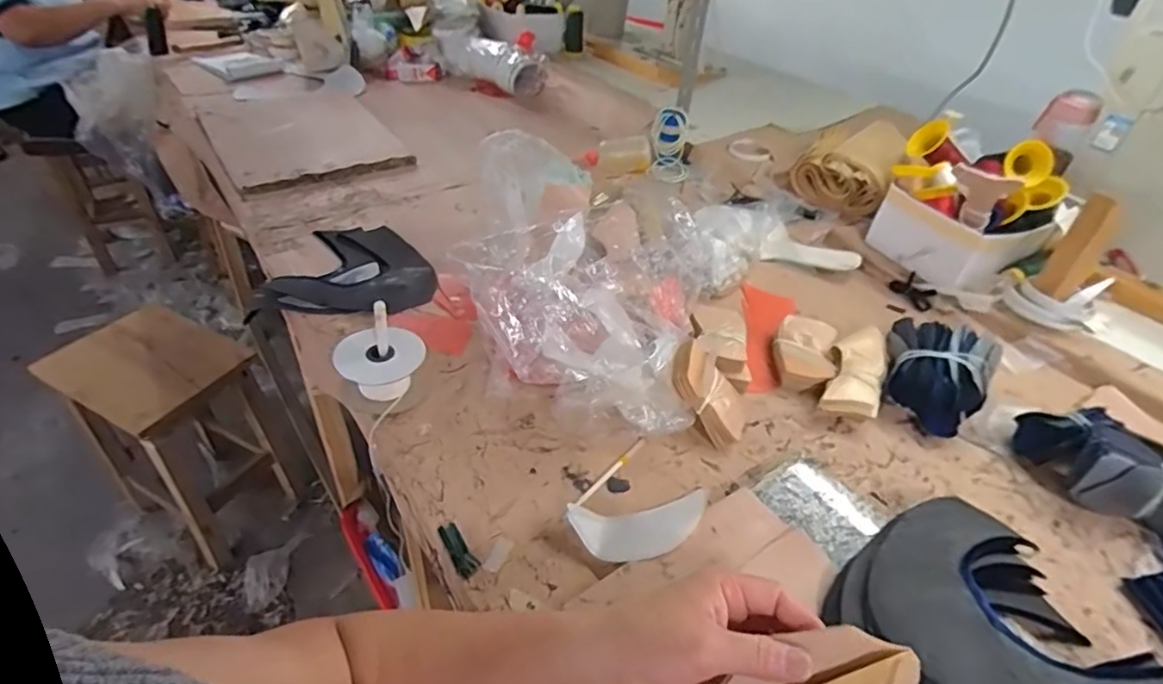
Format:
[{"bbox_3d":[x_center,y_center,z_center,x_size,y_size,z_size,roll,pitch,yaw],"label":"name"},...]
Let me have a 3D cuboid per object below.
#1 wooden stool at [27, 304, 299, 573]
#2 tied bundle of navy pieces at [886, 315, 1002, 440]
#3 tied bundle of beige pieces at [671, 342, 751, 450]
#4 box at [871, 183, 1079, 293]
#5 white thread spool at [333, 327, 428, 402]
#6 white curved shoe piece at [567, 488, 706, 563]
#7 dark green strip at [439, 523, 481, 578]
[{"bbox_3d":[-0.807,0.190,1.235,0.301,0.441,0.225,22,43,20],"label":"wooden stool"},{"bbox_3d":[0.400,0.034,0.691,0.112,0.076,0.121,26,45,25],"label":"tied bundle of navy pieces"},{"bbox_3d":[0.137,0.053,0.640,0.025,0.113,0.060,-21,21,45],"label":"tied bundle of beige pieces"},{"bbox_3d":[0.550,-0.165,0.868,0.183,0.083,0.176,-18,45,-24],"label":"box"},{"bbox_3d":[-0.215,0.029,0.659,0.091,0.061,0.074,-2,40,-7],"label":"white thread spool"},{"bbox_3d":[0.060,0.165,0.544,0.129,0.013,0.065,-9,27,-13],"label":"white curved shoe piece"},{"bbox_3d":[-0.108,0.181,0.531,0.018,0.008,0.053,-25,48,-30],"label":"dark green strip"}]

